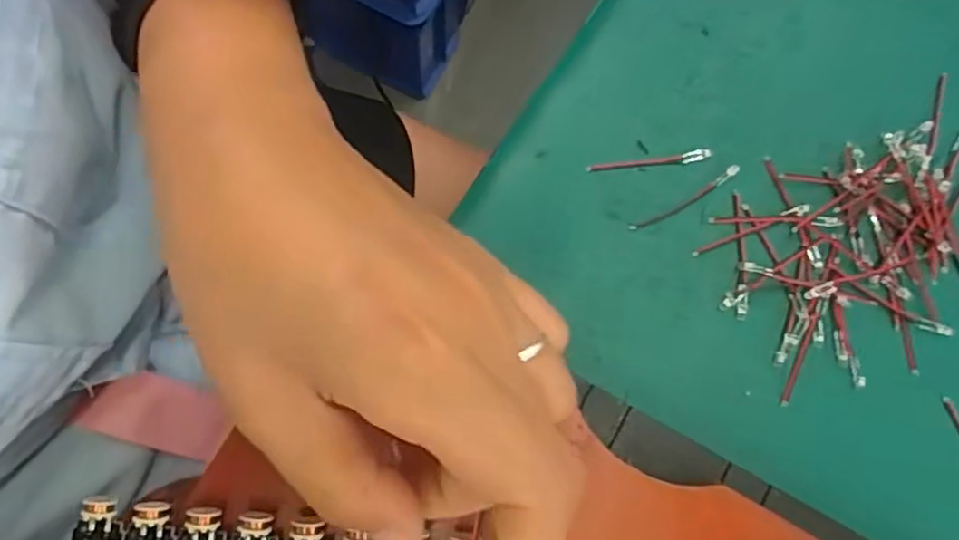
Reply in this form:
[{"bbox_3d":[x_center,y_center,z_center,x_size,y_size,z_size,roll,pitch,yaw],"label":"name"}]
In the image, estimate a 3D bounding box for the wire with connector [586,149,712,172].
[{"bbox_3d":[0.068,-0.043,0.265,0.049,0.004,0.005,-7,80,-3],"label":"wire with connector"}]

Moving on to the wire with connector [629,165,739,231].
[{"bbox_3d":[0.082,-0.028,0.260,0.050,0.004,0.005,-30,82,-7],"label":"wire with connector"}]

